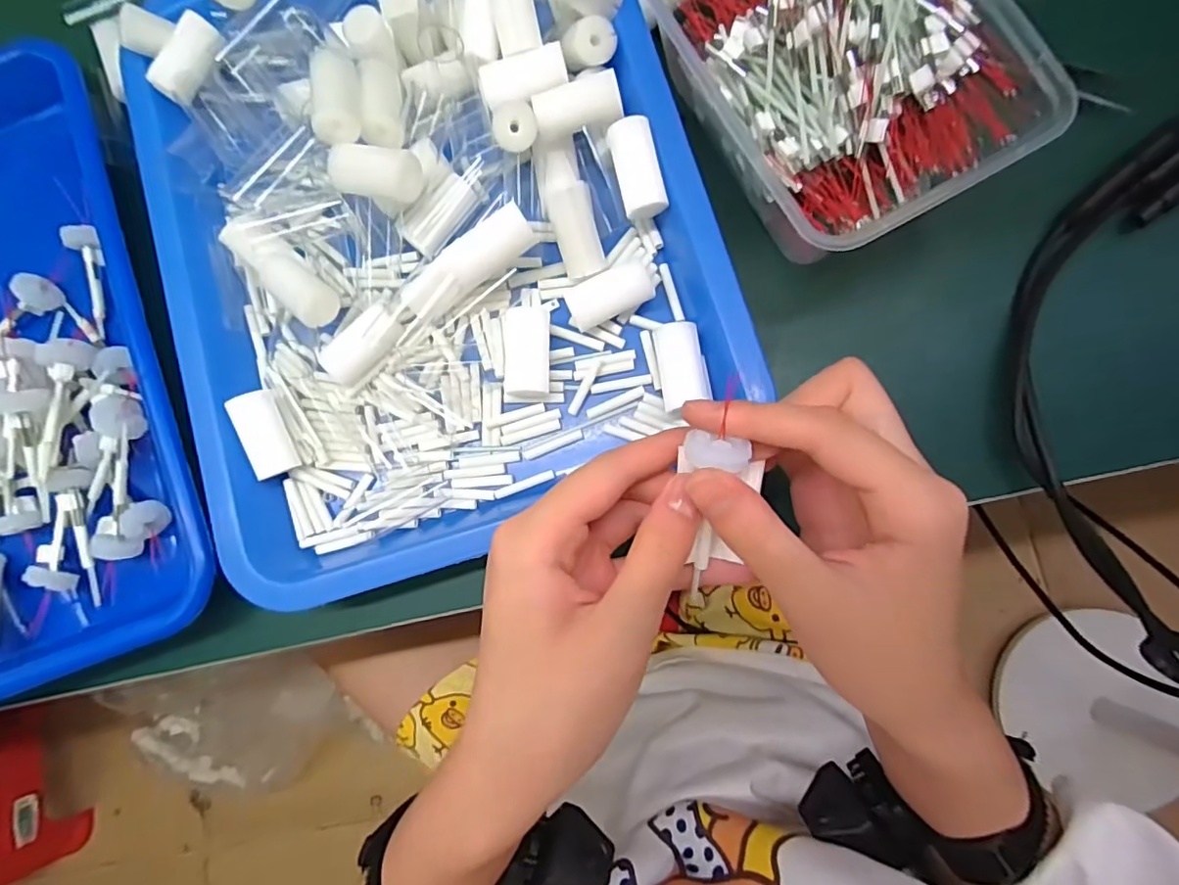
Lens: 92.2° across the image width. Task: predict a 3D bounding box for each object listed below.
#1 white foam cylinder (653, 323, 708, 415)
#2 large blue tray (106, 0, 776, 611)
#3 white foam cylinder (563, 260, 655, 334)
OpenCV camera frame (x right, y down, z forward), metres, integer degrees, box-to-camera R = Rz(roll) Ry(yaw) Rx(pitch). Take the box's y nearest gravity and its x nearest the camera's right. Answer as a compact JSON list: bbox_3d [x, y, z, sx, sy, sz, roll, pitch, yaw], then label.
[{"bbox_3d":[0.043,-0.035,0.267,0.020,0.019,0.040,-8,84,5],"label":"white foam cylinder"},{"bbox_3d":[-0.082,-0.110,0.276,0.262,0.050,0.328,-18,83,4],"label":"large blue tray"},{"bbox_3d":[0.010,-0.070,0.274,0.040,0.018,0.020,-25,83,3],"label":"white foam cylinder"}]

